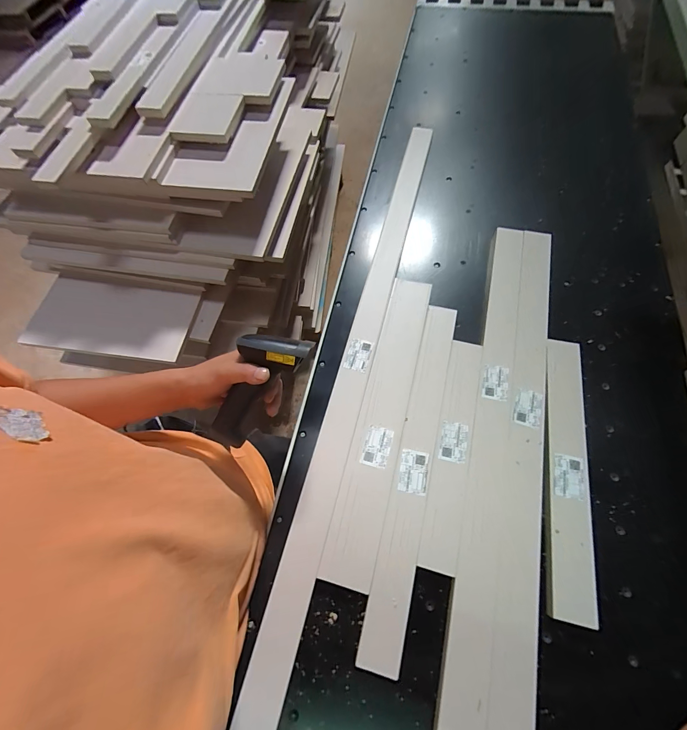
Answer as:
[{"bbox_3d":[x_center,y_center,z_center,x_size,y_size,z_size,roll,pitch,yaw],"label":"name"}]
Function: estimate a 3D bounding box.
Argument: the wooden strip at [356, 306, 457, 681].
[{"bbox_3d":[0.108,0.131,0.478,0.051,0.014,0.511,14,69,7],"label":"wooden strip"}]

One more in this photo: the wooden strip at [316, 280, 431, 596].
[{"bbox_3d":[0.064,0.069,0.513,0.071,0.012,0.485,14,70,7],"label":"wooden strip"}]

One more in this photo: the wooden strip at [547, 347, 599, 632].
[{"bbox_3d":[0.318,0.138,0.468,0.054,0.010,0.380,10,67,9],"label":"wooden strip"}]

